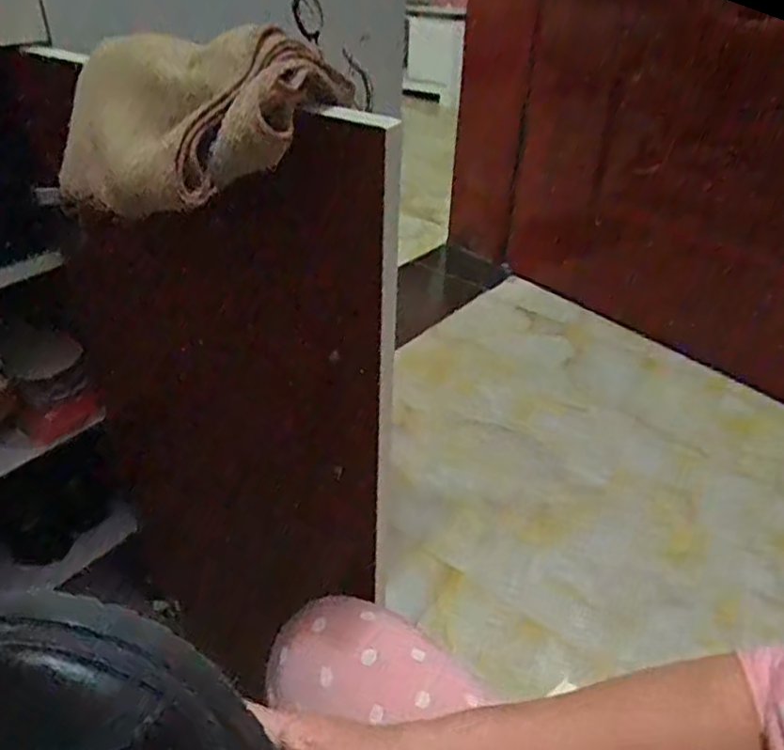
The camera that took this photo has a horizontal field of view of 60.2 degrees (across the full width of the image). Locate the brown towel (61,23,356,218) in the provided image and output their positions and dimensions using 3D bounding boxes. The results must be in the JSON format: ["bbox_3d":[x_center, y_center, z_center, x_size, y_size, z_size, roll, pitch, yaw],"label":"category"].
[{"bbox_3d":[-0.101,-0.130,0.355,0.156,0.082,0.104,22,40,25],"label":"brown towel"}]

